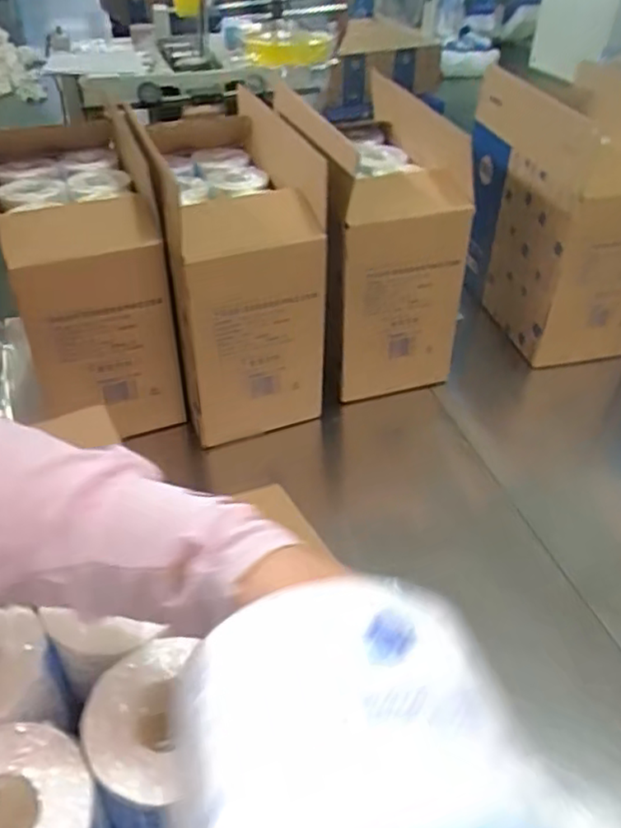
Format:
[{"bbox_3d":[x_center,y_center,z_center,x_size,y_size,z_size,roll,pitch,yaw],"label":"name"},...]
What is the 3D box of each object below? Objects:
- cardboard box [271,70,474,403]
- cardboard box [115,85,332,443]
[{"bbox_3d":[0.126,-0.306,1.157,0.216,0.381,0.410,-3,41,-3],"label":"cardboard box"},{"bbox_3d":[-0.113,-0.244,1.076,0.225,0.392,0.412,-6,41,-7],"label":"cardboard box"}]

